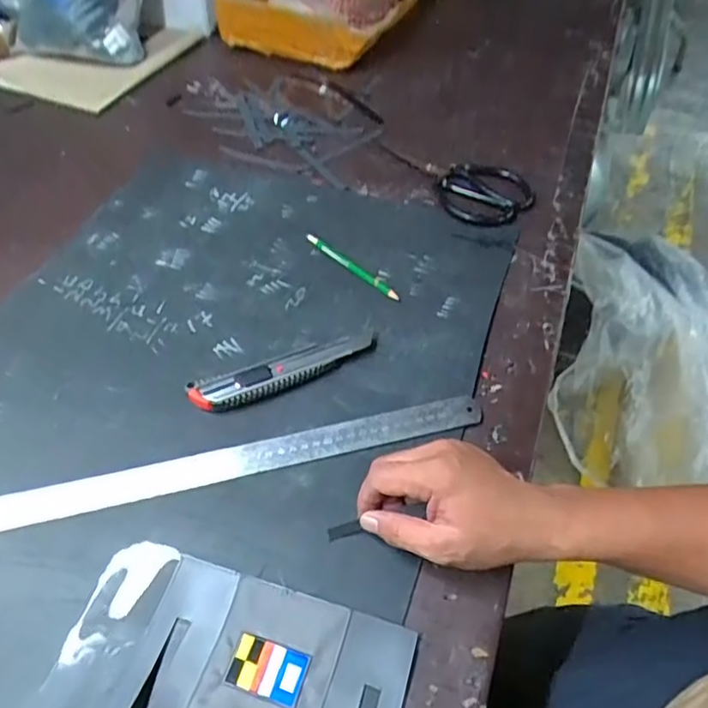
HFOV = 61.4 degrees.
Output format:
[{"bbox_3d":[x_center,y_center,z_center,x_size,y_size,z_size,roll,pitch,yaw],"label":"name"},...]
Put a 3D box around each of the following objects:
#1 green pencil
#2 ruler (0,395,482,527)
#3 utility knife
[{"bbox_3d":[-0.004,-0.094,0.633,0.011,0.010,0.137,-37,59,-26],"label":"green pencil"},{"bbox_3d":[-0.151,0.098,0.480,0.521,0.006,0.033,-11,50,-7],"label":"ruler"},{"bbox_3d":[-0.061,0.014,0.537,0.170,0.016,0.040,-16,52,-13],"label":"utility knife"}]

